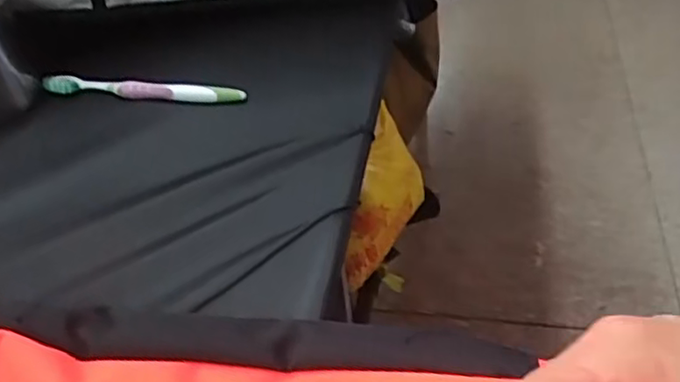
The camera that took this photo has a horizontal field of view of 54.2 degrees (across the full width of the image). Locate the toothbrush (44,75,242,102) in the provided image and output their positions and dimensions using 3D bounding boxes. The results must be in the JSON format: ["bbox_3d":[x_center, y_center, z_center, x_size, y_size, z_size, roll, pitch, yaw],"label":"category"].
[{"bbox_3d":[-0.170,-0.087,0.577,0.184,0.023,0.014,4,42,12],"label":"toothbrush"}]

